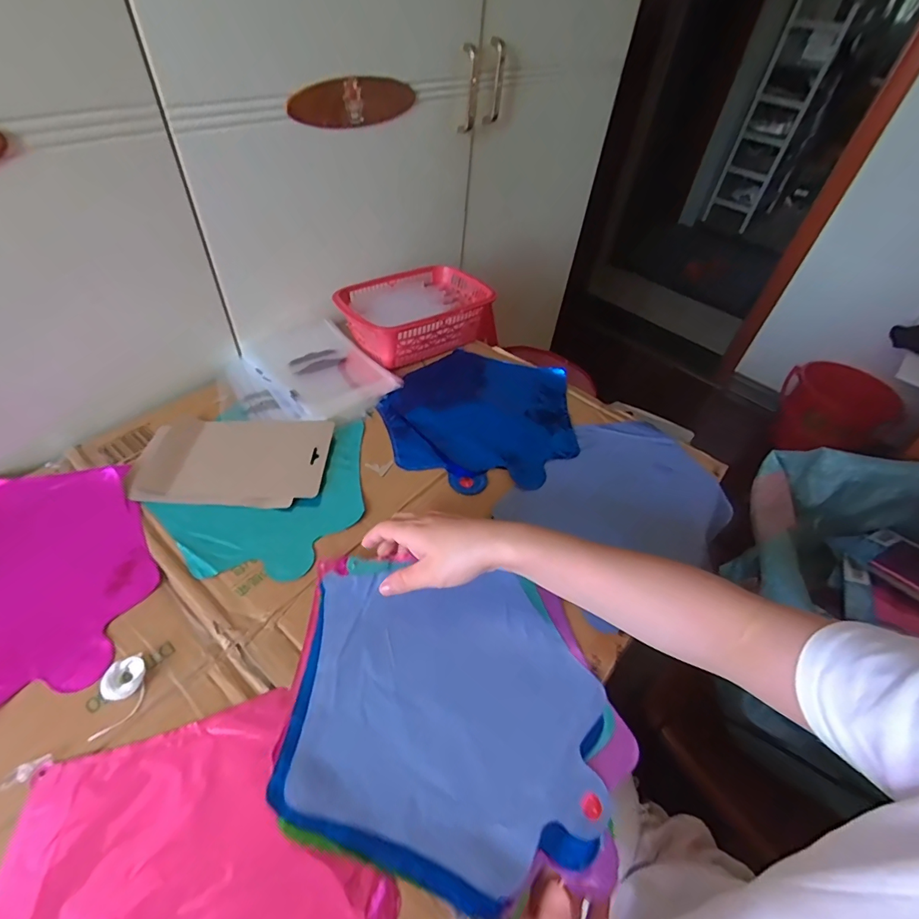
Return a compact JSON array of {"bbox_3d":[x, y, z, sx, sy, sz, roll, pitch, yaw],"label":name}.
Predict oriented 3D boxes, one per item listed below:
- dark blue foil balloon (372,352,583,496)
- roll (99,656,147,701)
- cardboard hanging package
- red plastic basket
[{"bbox_3d":[0.030,-0.064,0.598,0.235,0.013,0.256,3,46,-3],"label":"dark blue foil balloon"},{"bbox_3d":[-0.257,0.168,0.354,0.026,0.012,0.030,10,46,4],"label":"roll"},{"bbox_3d":[-0.249,-0.002,0.511,0.198,0.012,0.121,4,46,-1],"label":"cardboard hanging package"},{"bbox_3d":[-0.066,-0.214,0.691,0.212,0.075,0.148,-27,55,-27],"label":"red plastic basket"}]

